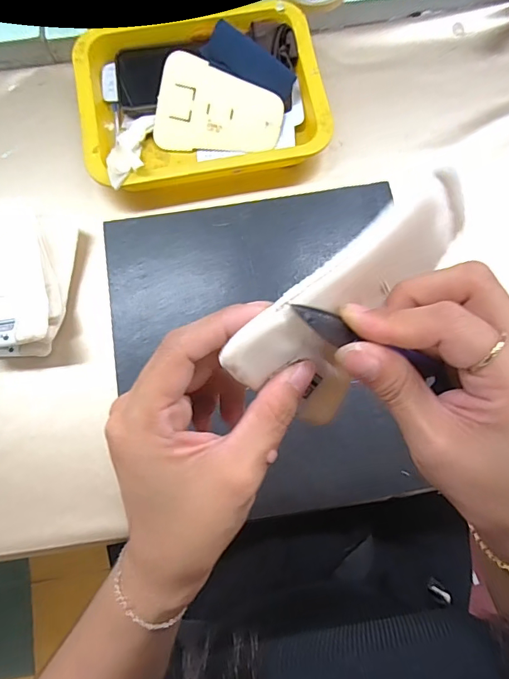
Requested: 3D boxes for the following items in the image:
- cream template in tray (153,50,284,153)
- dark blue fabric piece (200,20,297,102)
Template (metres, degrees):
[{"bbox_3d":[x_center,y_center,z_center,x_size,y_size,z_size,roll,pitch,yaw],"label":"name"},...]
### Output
[{"bbox_3d":[-0.038,-0.248,0.479,0.134,0.004,0.093,12,99,-3],"label":"cream template in tray"},{"bbox_3d":[-0.004,-0.300,0.477,0.111,0.012,0.045,32,94,2],"label":"dark blue fabric piece"}]

